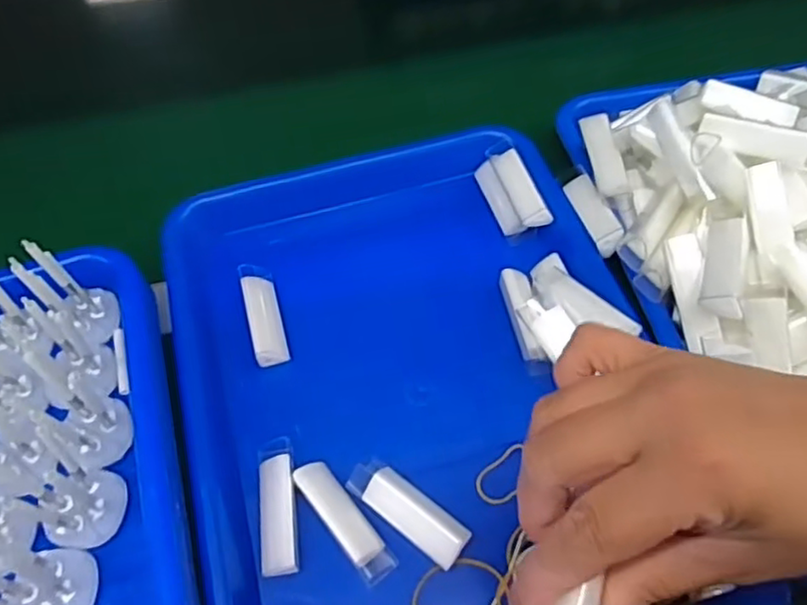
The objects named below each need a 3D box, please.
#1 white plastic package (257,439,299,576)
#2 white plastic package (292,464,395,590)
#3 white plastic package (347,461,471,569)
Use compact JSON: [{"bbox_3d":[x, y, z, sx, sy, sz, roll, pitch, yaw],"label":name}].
[{"bbox_3d":[-0.063,0.100,0.323,0.020,0.015,0.069,-9,57,-3],"label":"white plastic package"},{"bbox_3d":[-0.029,0.107,0.318,0.018,0.015,0.065,-34,62,-18],"label":"white plastic package"},{"bbox_3d":[0.002,0.102,0.318,0.066,0.014,0.021,34,64,22],"label":"white plastic package"}]

